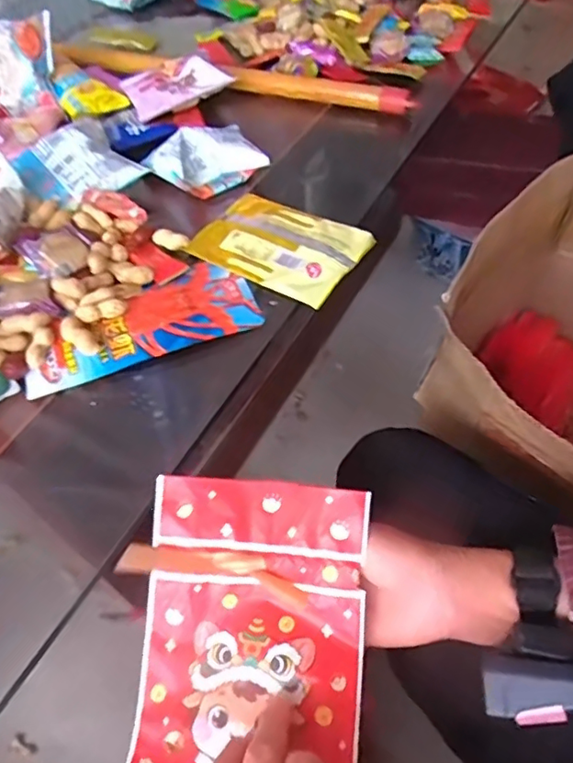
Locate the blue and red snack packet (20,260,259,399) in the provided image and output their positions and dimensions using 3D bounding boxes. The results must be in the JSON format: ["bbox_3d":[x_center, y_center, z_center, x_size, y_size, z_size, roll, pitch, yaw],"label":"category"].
[{"bbox_3d":[-0.121,-0.055,0.473,0.190,0.007,0.084,-19,53,-9],"label":"blue and red snack packet"}]

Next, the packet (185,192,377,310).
[{"bbox_3d":[-0.007,-0.128,0.521,0.145,0.012,0.099,28,60,24],"label":"packet"}]

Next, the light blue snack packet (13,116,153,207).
[{"bbox_3d":[-0.213,-0.225,0.572,0.102,0.034,0.106,-36,57,-20],"label":"light blue snack packet"}]

